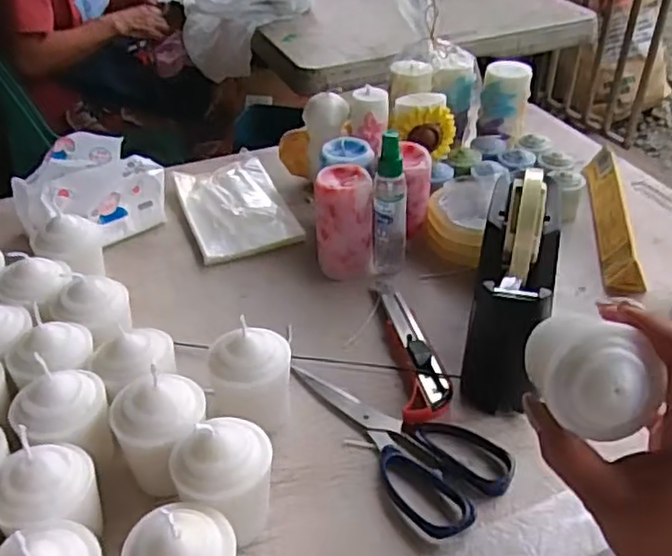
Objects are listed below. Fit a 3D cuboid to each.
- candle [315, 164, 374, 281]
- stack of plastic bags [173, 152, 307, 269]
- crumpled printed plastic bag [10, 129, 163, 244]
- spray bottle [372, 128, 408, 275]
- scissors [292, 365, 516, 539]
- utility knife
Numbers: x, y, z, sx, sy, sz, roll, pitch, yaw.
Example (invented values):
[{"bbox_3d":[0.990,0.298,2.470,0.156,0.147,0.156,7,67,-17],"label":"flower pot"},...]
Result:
[{"bbox_3d":[0.008,-0.053,0.610,0.051,0.088,0.048,-2,38,-1],"label":"candle"},{"bbox_3d":[-0.107,-0.078,0.702,0.103,0.007,0.160,-14,45,-19],"label":"stack of plastic bags"},{"bbox_3d":[-0.242,-0.088,0.664,0.136,0.076,0.083,-19,42,-21],"label":"crumpled printed plastic bag"},{"bbox_3d":[0.049,-0.066,0.595,0.030,0.136,0.026,4,39,6],"label":"spray bottle"},{"bbox_3d":[0.036,0.105,0.469,0.081,0.010,0.173,-31,47,-32],"label":"scissors"},{"bbox_3d":[0.058,0.051,0.533,0.036,0.020,0.160,-6,39,-5],"label":"utility knife"}]

